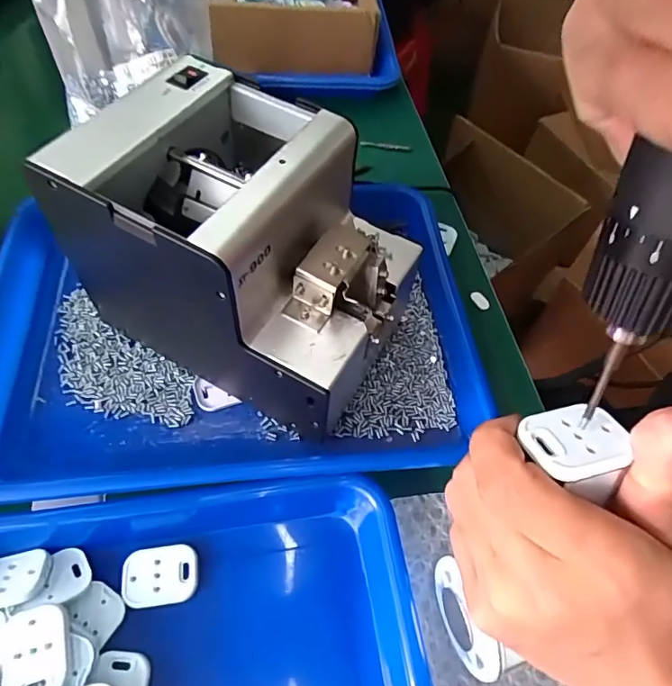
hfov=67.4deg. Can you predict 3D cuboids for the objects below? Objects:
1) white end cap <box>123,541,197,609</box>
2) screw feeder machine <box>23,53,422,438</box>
[{"bbox_3d":[-0.096,0.127,0.277,0.039,0.004,0.030,-6,57,-8],"label":"white end cap"},{"bbox_3d":[-0.051,-0.054,0.313,0.177,0.147,0.124,27,59,13],"label":"screw feeder machine"}]

